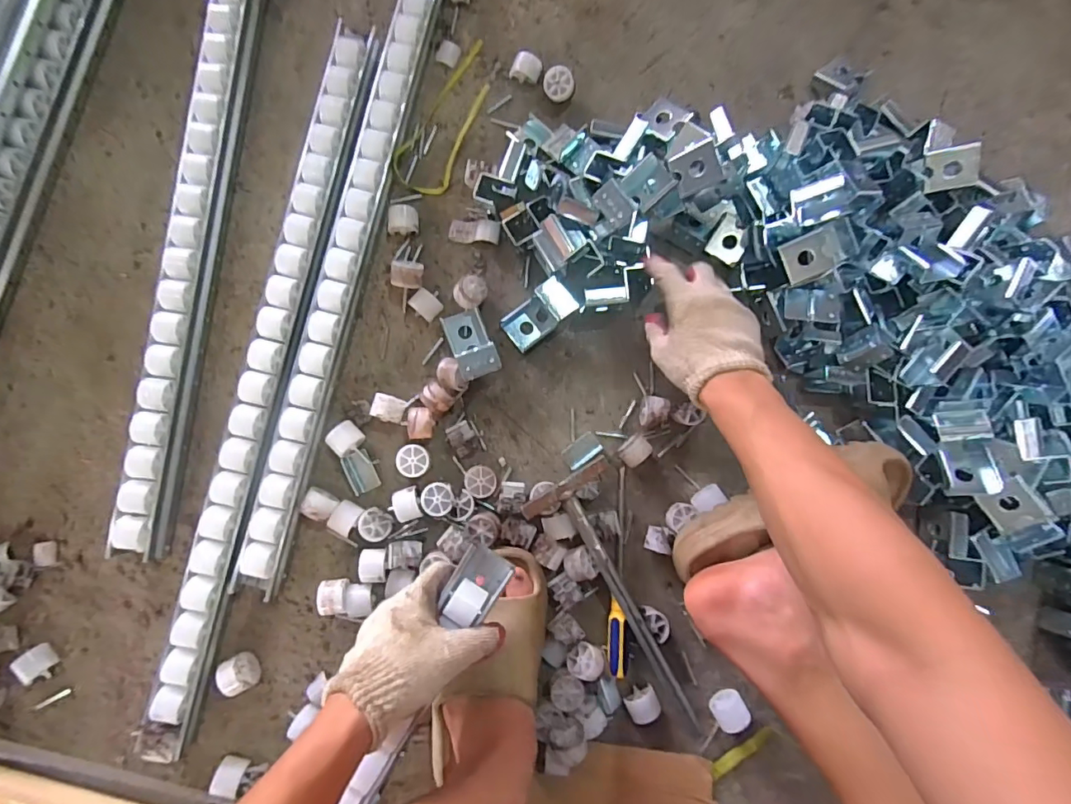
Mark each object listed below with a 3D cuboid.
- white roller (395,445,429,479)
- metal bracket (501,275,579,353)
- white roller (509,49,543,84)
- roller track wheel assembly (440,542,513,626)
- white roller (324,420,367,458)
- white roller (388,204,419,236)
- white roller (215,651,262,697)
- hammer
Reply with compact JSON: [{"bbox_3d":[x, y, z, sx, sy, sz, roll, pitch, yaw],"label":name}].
[{"bbox_3d":[-0.134,0.065,0.556,0.035,0.024,0.035,1,85,-3],"label":"white roller"},{"bbox_3d":[0.005,-0.100,0.576,0.084,0.034,0.043,-41,88,-6],"label":"metal bracket"},{"bbox_3d":[-0.010,-0.407,0.610,0.036,0.017,0.033,20,84,-1],"label":"white roller"},{"bbox_3d":[-0.052,0.161,0.443,0.045,0.044,0.057,32,84,0],"label":"roller track wheel assembly"},{"bbox_3d":[-0.207,0.040,0.552,0.032,0.031,0.031,-42,88,-6],"label":"white roller"},{"bbox_3d":[-0.153,-0.211,0.585,0.034,0.024,0.033,5,85,-2],"label":"white roller"},{"bbox_3d":[-0.305,0.280,0.520,0.026,0.035,0.036,-42,88,-6],"label":"white roller"},{"bbox_3d":[0.104,0.207,0.534,0.099,0.026,0.288,-31,87,-5],"label":"hammer"}]

